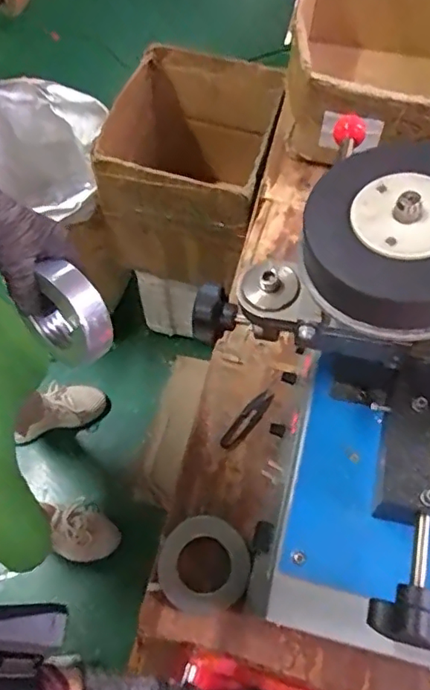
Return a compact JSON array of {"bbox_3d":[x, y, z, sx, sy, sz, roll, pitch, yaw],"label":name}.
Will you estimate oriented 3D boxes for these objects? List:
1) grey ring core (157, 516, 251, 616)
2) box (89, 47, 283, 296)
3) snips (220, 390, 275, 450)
[{"bbox_3d":[-0.013,0.259,0.636,0.101,0.031,0.103,0,64,-1],"label":"grey ring core"},{"bbox_3d":[-0.036,-0.357,1.136,0.285,0.340,0.358,16,65,7],"label":"box"},{"bbox_3d":[0.044,0.101,0.730,0.026,0.016,0.098,34,68,15],"label":"snips"}]

